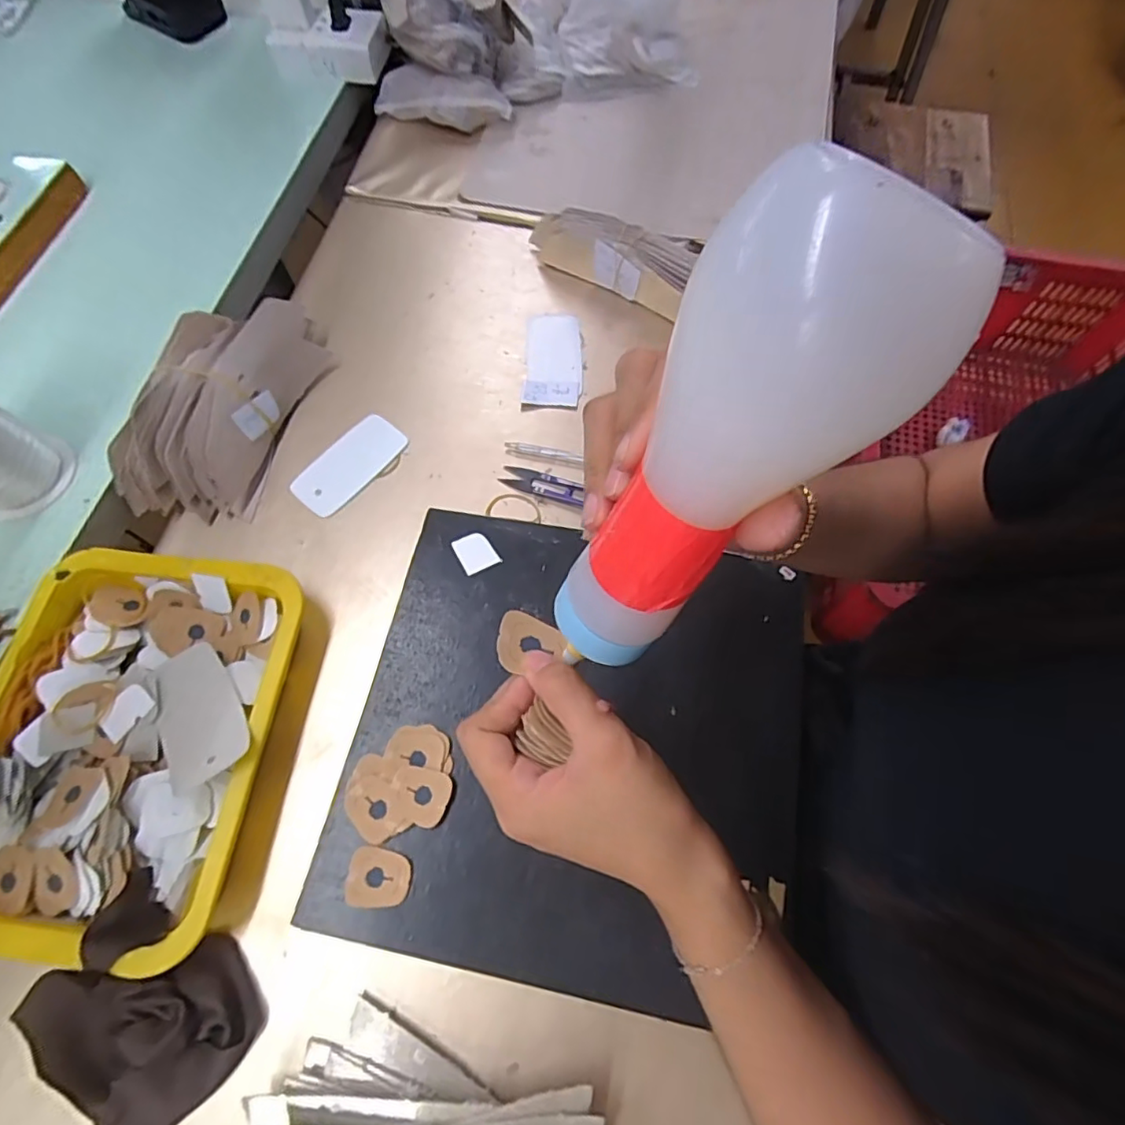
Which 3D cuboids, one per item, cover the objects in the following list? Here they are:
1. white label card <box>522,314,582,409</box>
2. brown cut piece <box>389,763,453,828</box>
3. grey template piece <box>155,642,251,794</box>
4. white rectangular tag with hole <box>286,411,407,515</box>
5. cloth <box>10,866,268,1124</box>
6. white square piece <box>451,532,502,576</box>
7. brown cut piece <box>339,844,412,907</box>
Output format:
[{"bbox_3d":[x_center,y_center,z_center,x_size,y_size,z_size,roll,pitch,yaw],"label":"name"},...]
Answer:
[{"bbox_3d":[-0.008,-0.198,0.561,0.053,0.004,0.111,2,66,-1],"label":"white label card"},{"bbox_3d":[-0.095,0.153,0.384,0.038,0.004,0.034,13,67,2],"label":"brown cut piece"},{"bbox_3d":[-0.250,0.103,0.399,0.051,0.008,0.095,-27,61,-16],"label":"grey template piece"},{"bbox_3d":[-0.188,-0.088,0.513,0.053,0.005,0.102,37,70,12],"label":"white rectangular tag with hole"},{"bbox_3d":[-0.253,0.269,0.342,0.119,0.037,0.103,43,72,14],"label":"cloth"},{"bbox_3d":[-0.068,-0.009,0.457,0.028,0.004,0.033,-25,71,-13],"label":"white square piece"},{"bbox_3d":[-0.117,0.200,0.368,0.040,0.004,0.033,14,67,3],"label":"brown cut piece"}]

